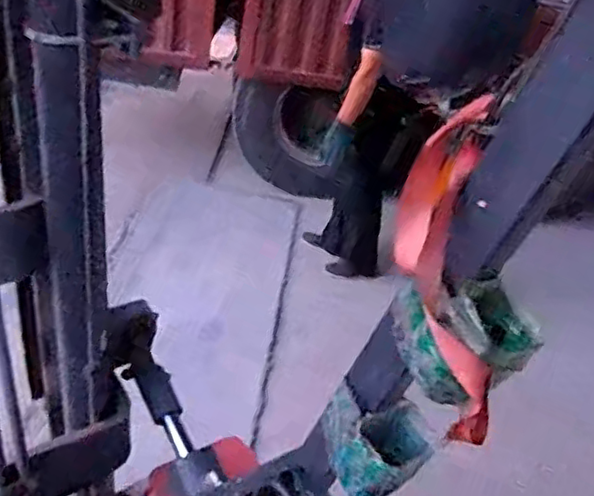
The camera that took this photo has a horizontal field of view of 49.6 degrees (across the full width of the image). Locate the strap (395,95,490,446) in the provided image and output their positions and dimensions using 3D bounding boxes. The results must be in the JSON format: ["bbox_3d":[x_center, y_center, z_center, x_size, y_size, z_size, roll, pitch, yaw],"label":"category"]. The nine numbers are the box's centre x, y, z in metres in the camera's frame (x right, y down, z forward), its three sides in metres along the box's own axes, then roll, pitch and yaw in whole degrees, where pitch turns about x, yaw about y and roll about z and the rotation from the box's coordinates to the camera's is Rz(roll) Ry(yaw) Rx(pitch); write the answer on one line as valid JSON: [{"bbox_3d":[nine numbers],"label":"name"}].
[{"bbox_3d":[0.135,0.031,0.565,0.047,0.294,0.091,-9,4,-20],"label":"strap"}]

